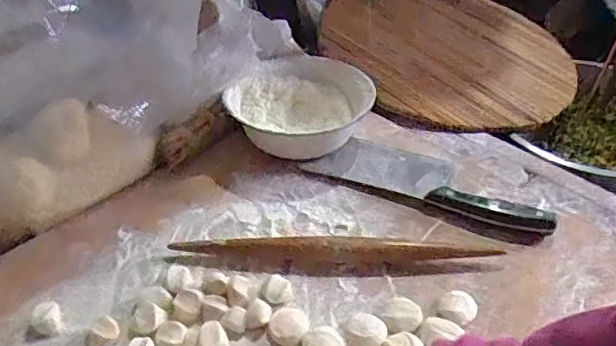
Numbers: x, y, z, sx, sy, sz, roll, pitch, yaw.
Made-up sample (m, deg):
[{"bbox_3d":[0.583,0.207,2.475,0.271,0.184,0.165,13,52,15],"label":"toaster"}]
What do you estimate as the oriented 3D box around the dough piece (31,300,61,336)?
[{"bbox_3d":[-0.225,0.124,0.488,0.023,0.017,0.024,-1,40,-1],"label":"dough piece"}]

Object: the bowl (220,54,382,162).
[{"bbox_3d":[-0.006,-0.084,0.699,0.160,0.059,0.152,0,40,0],"label":"bowl"}]

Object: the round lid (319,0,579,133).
[{"bbox_3d":[0.217,-0.195,0.877,0.397,0.019,0.360,-12,56,-14],"label":"round lid"}]

